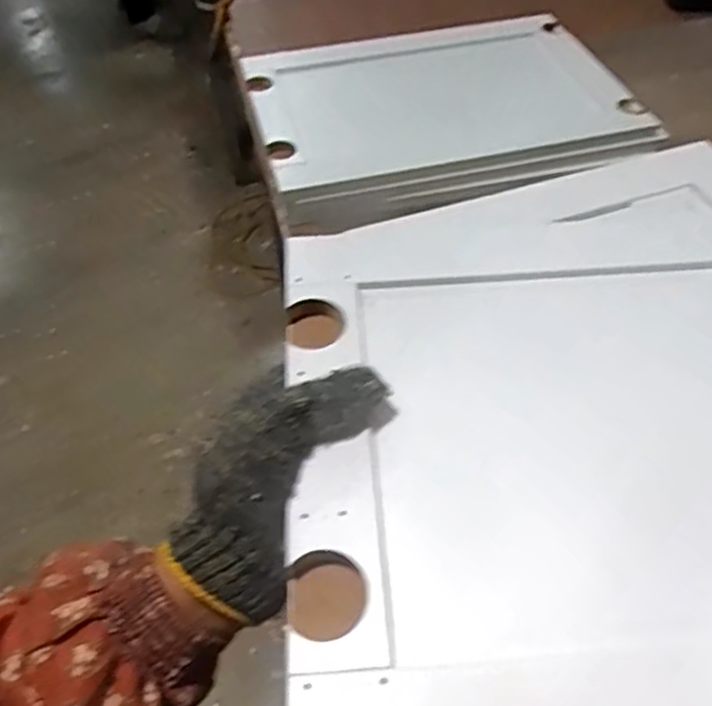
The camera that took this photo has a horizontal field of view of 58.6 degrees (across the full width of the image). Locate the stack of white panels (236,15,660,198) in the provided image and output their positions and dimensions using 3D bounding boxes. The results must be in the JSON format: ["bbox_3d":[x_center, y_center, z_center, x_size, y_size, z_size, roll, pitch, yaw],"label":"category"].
[{"bbox_3d":[0.101,-0.281,0.741,0.417,0.049,0.284,-12,52,-10],"label":"stack of white panels"}]

